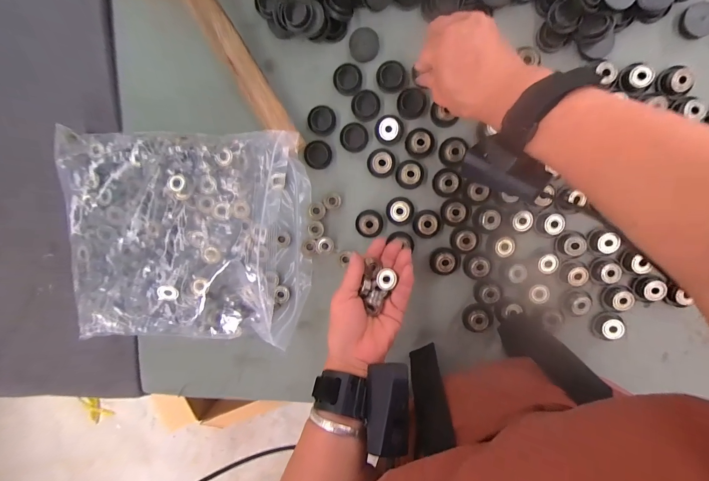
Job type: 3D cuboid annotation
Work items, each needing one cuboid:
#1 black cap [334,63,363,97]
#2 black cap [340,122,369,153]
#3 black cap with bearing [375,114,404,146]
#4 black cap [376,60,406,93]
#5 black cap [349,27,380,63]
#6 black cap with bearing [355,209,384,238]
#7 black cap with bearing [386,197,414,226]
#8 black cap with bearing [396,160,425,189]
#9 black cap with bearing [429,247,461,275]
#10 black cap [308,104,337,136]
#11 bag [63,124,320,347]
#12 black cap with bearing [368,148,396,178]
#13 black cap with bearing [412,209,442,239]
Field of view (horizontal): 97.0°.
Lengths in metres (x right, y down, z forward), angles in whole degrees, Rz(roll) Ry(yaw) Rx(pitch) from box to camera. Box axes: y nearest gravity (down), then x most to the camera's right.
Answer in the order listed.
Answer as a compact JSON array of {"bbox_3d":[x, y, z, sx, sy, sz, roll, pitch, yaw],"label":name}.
[{"bbox_3d":[-0.007,-0.178,0.347,0.031,0.004,0.033,1,98,4],"label":"black cap"},{"bbox_3d":[0.000,-0.115,0.352,0.031,0.006,0.031,-1,98,4],"label":"black cap"},{"bbox_3d":[0.039,-0.123,0.347,0.031,0.009,0.032,1,98,4],"label":"black cap with bearing"},{"bbox_3d":[0.040,-0.179,0.342,0.030,0.007,0.030,1,98,4],"label":"black cap"},{"bbox_3d":[0.011,-0.211,0.338,0.031,0.011,0.031,1,98,4],"label":"black cap"},{"bbox_3d":[0.017,-0.020,0.362,0.031,0.013,0.030,1,98,4],"label":"black cap with bearing"},{"bbox_3d":[0.052,-0.033,0.357,0.031,0.010,0.032,2,98,4],"label":"black cap with bearing"},{"bbox_3d":[0.062,-0.074,0.350,0.031,0.013,0.032,1,98,4],"label":"black cap with bearing"},{"bbox_3d":[0.105,0.025,0.361,0.033,0.015,0.030,8,98,3],"label":"black cap with bearing"},{"bbox_3d":[-0.037,-0.136,0.356,0.031,0.008,0.032,1,98,4],"label":"black cap"},{"bbox_3d":[-0.192,0.000,0.357,0.275,0.057,0.237,0,98,4],"label":"bag"},{"bbox_3d":[0.030,-0.087,0.351,0.031,0.011,0.031,1,98,4],"label":"black cap with bearing"},{"bbox_3d":[0.083,-0.018,0.354,0.032,0.016,0.032,1,98,4],"label":"black cap with bearing"}]

